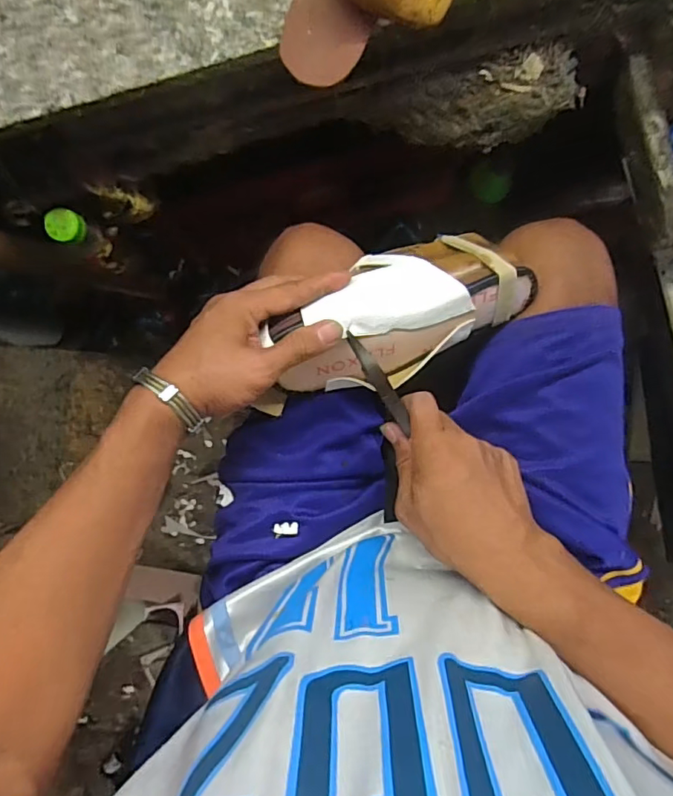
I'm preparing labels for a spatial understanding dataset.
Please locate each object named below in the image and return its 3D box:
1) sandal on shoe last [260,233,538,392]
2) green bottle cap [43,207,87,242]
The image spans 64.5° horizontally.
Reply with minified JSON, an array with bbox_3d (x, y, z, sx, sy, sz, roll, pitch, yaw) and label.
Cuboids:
[{"bbox_3d":[0.053,-0.071,0.452,0.215,0.069,0.103,-25,92,-10],"label":"sandal on shoe last"},{"bbox_3d":[-0.246,-0.156,0.484,0.029,0.019,0.029,0,92,0],"label":"green bottle cap"}]

